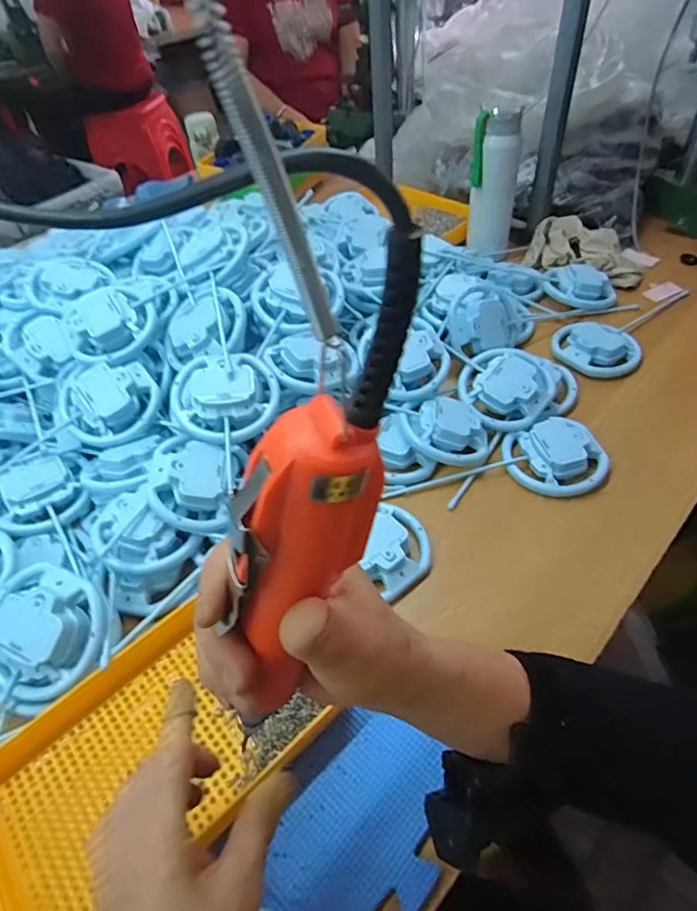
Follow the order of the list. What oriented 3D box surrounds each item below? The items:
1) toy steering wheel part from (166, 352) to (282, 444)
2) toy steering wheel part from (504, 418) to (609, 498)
[{"bbox_3d":[-0.124,-0.059,0.512,0.104,0.044,0.096,0,49,6],"label":"toy steering wheel part"},{"bbox_3d":[0.216,0.001,0.539,0.094,0.033,0.086,-3,49,3],"label":"toy steering wheel part"}]

